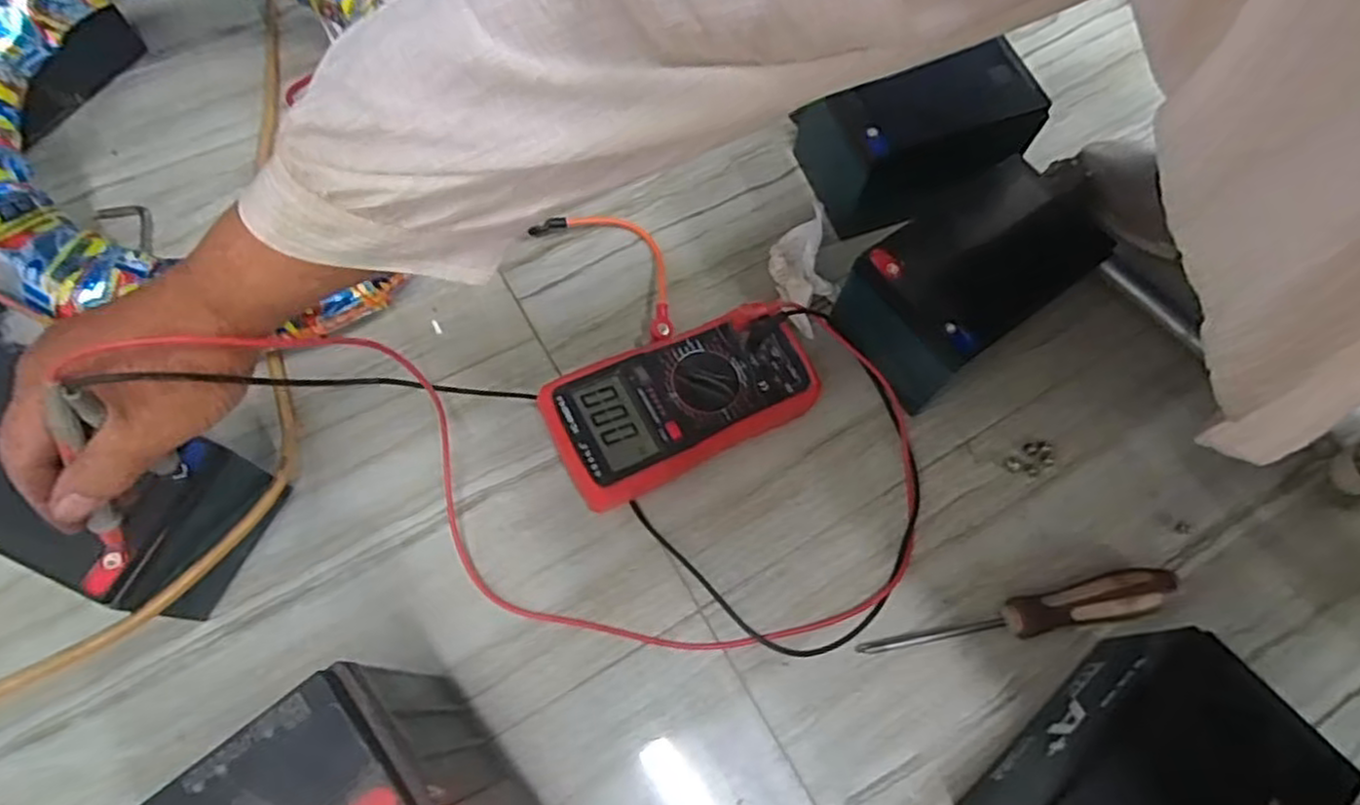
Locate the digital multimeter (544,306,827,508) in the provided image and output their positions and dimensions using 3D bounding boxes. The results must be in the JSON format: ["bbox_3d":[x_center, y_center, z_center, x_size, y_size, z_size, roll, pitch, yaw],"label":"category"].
[{"bbox_3d":[0.003,0.000,0.517,0.190,0.061,0.092,-26,71,-12],"label":"digital multimeter"}]

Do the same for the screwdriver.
[{"bbox_3d":[0.229,0.145,0.477,0.211,0.033,0.029,-10,68,-6],"label":"screwdriver"}]

